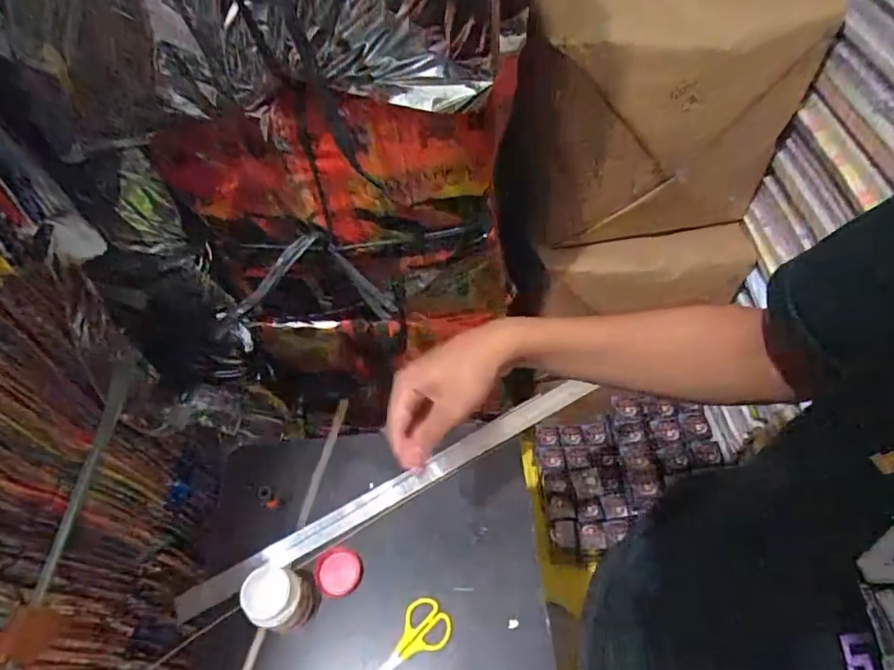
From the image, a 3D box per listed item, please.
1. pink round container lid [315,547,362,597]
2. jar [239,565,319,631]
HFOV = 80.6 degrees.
[{"bbox_3d":[-0.127,0.277,0.617,0.052,0.011,0.050,-2,53,3],"label":"pink round container lid"},{"bbox_3d":[-0.181,0.285,0.575,0.060,0.076,0.064,-2,53,3],"label":"jar"}]

